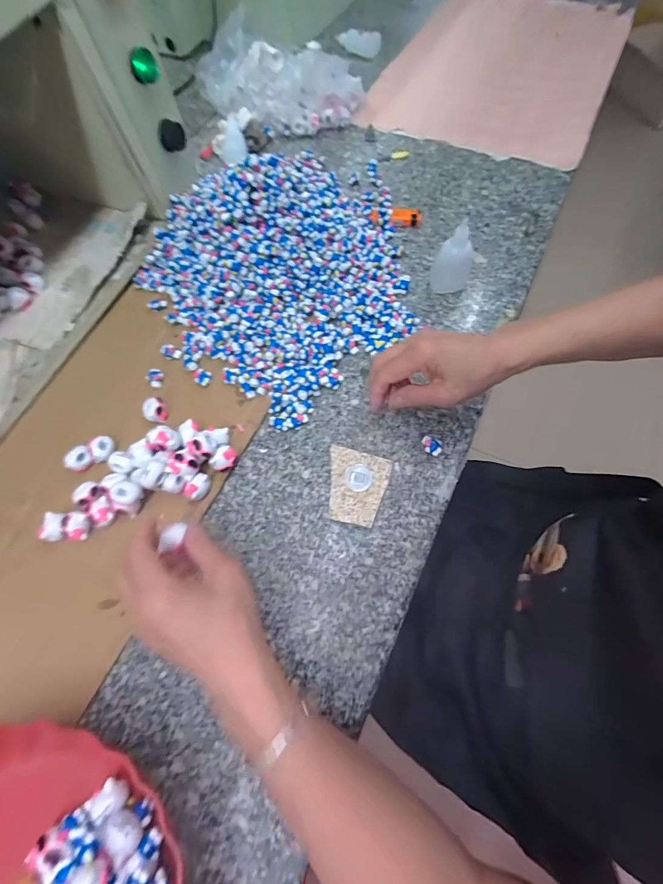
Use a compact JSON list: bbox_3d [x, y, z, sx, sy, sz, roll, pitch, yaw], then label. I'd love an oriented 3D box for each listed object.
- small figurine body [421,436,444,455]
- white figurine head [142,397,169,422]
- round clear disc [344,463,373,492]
[{"bbox_3d":[0.101,0.004,0.378,0.022,0.012,0.017,19,69,11],"label":"small figurine body"},{"bbox_3d":[-0.185,-0.032,0.398,0.024,0.022,0.021,-42,71,-14],"label":"white figurine head"},{"bbox_3d":[0.026,0.034,0.366,0.026,0.005,0.028,-1,66,2],"label":"round clear disc"}]

